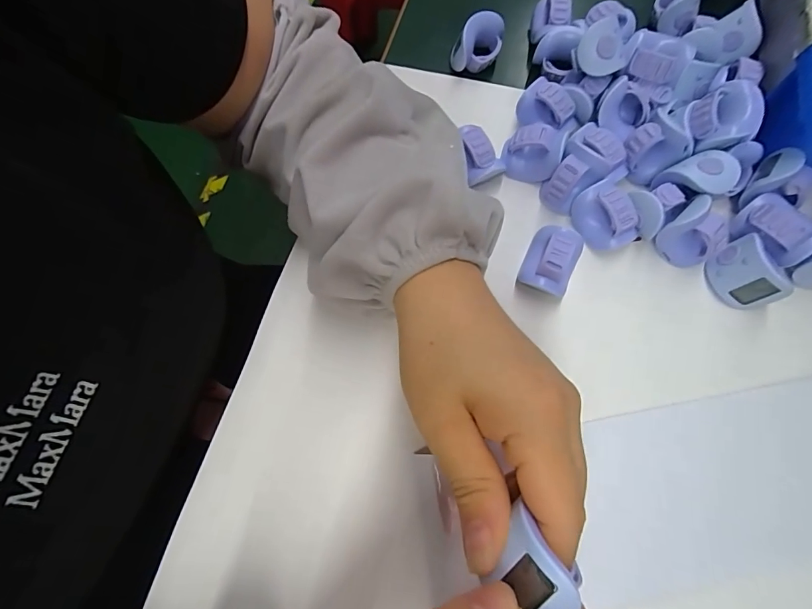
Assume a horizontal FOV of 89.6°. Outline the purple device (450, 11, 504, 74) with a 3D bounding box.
[{"bbox_3d":[0.052,-0.189,0.298,0.035,0.031,0.026,8,73,4],"label":"purple device"}]

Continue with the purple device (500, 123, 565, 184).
[{"bbox_3d":[0.082,-0.099,0.267,0.035,0.030,0.022,9,73,5],"label":"purple device"}]

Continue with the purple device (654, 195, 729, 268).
[{"bbox_3d":[0.170,-0.040,0.242,0.027,0.032,0.030,-38,75,-10],"label":"purple device"}]

